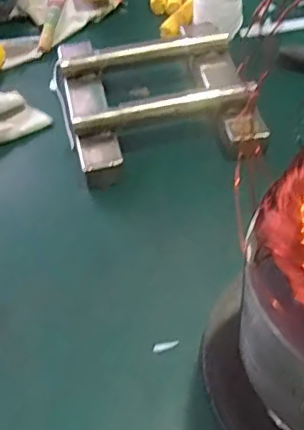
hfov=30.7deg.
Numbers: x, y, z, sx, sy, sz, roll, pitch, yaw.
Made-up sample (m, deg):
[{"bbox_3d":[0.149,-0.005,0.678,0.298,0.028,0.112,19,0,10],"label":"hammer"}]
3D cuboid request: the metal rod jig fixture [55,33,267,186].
[{"bbox_3d":[0.001,-0.125,0.569,0.196,0.043,0.200,-6,51,-1],"label":"metal rod jig fixture"}]

